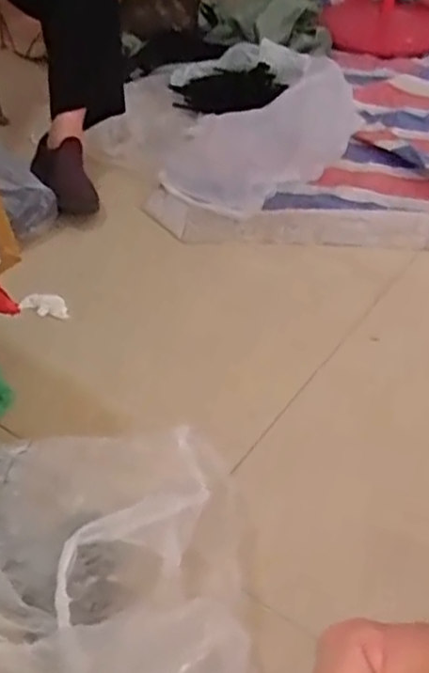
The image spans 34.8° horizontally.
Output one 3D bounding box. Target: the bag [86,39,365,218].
[{"bbox_3d":[0.016,-0.478,1.495,0.537,0.101,0.652,16,46,17],"label":"bag"}]

